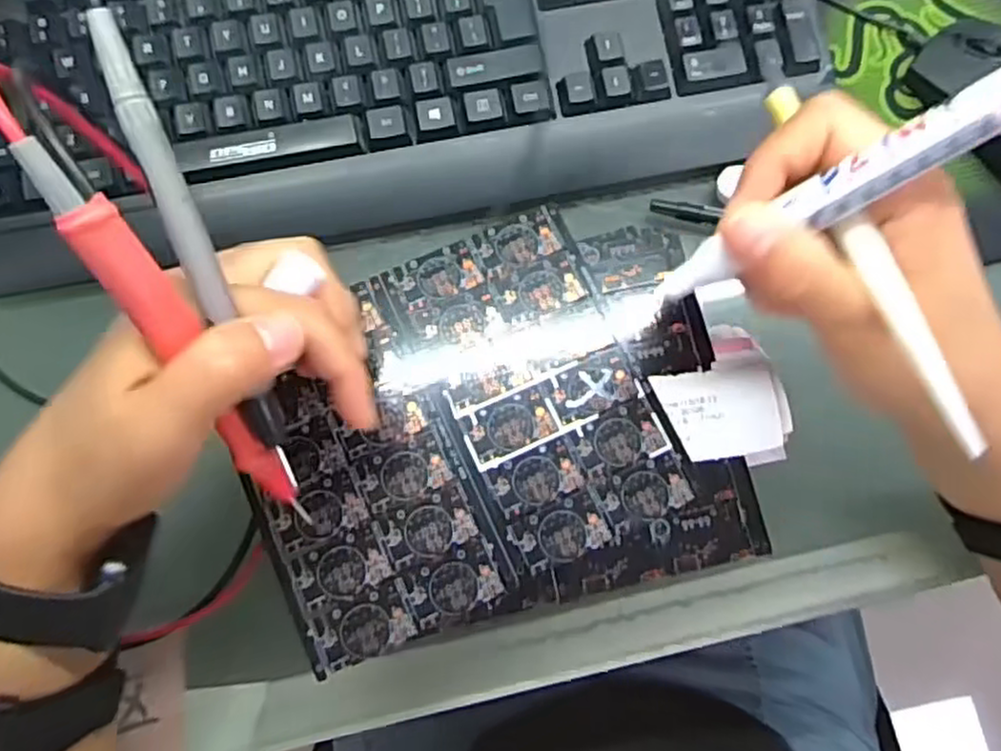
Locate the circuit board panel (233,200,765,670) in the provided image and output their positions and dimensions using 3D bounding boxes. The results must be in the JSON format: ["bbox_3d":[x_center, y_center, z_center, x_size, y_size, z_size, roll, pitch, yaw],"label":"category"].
[{"bbox_3d":[-0.003,0.018,0.302,0.186,0.004,0.157,-14,77,-5],"label":"circuit board panel"}]

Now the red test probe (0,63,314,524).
[{"bbox_3d":[-0.097,-0.017,0.214,0.015,0.017,0.146,-29,119,-7],"label":"red test probe"}]

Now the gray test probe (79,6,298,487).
[{"bbox_3d":[-0.087,-0.032,0.215,0.009,0.007,0.140,-19,106,-5],"label":"gray test probe"}]

